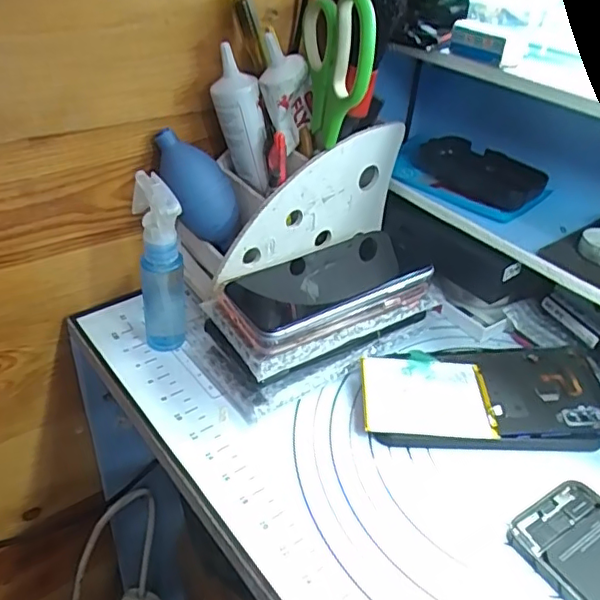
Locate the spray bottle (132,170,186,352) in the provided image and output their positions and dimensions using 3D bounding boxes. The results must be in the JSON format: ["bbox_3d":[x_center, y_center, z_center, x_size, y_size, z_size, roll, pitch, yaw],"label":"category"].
[{"bbox_3d":[-0.101,-0.023,0.415,0.031,0.135,0.040,-8,40,-14],"label":"spray bottle"}]

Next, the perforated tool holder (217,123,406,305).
[{"bbox_3d":[0.016,-0.055,0.467,0.162,0.143,0.018,-20,44,-27],"label":"perforated tool holder"}]

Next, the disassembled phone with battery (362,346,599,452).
[{"bbox_3d":[0.132,0.067,0.413,0.173,0.013,0.083,3,47,-4],"label":"disassembled phone with battery"}]

